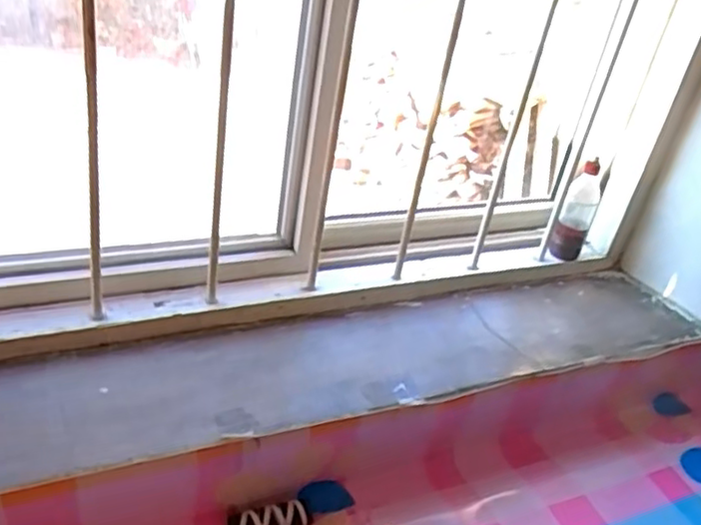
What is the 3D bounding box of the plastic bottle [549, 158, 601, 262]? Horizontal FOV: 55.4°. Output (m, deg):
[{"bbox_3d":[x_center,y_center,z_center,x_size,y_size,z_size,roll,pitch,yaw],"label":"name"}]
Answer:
[{"bbox_3d":[0.439,-0.098,1.291,0.058,0.189,0.068,23,31,22],"label":"plastic bottle"}]

